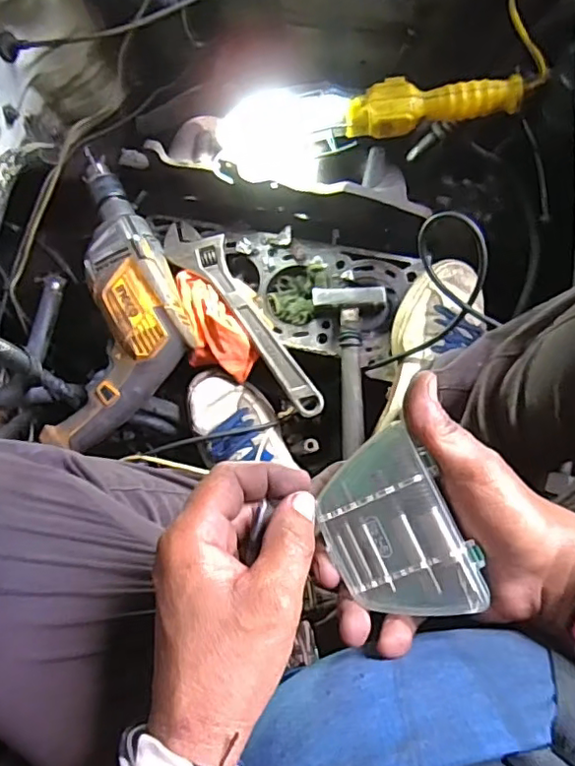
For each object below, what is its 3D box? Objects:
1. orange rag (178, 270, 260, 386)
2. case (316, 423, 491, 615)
[{"bbox_3d":[-0.094,-0.064,0.678,0.072,0.034,0.142,-35,81,1],"label":"orange rag"},{"bbox_3d":[0.056,0.078,0.314,0.067,0.021,0.091,-31,81,20],"label":"case"}]

